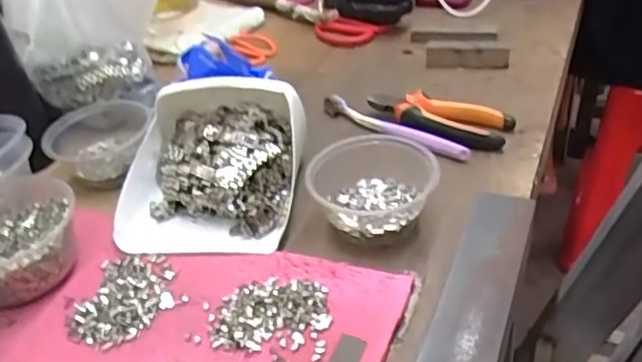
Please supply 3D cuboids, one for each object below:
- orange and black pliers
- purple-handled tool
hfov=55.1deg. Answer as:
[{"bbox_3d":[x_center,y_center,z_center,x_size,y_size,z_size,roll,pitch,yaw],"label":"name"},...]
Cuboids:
[{"bbox_3d":[0.114,-0.062,0.626,0.147,0.024,0.062,14,42,25],"label":"orange and black pliers"},{"bbox_3d":[0.069,-0.057,0.637,0.182,0.017,0.020,26,48,36],"label":"purple-handled tool"}]

